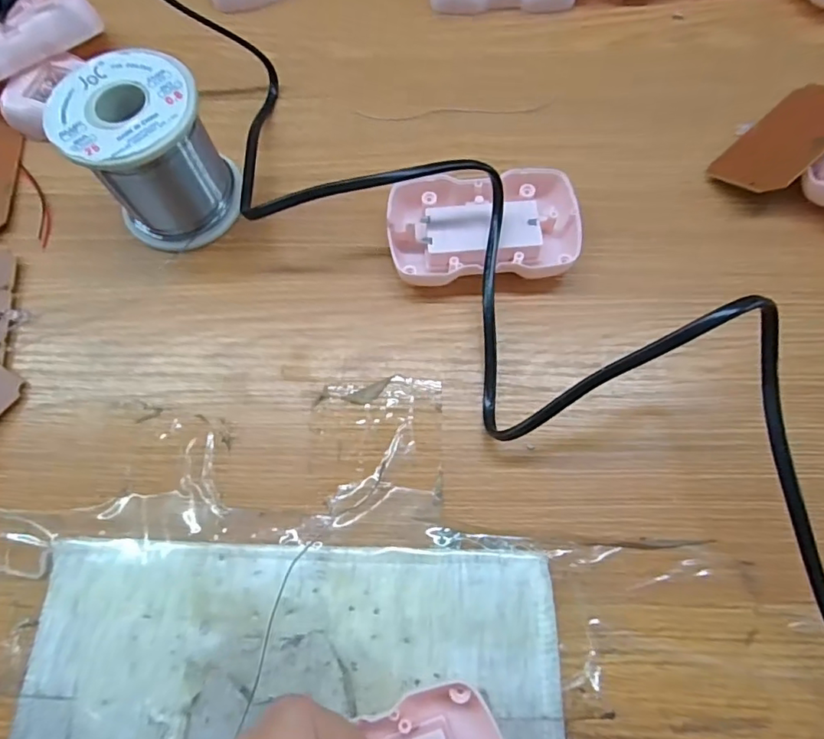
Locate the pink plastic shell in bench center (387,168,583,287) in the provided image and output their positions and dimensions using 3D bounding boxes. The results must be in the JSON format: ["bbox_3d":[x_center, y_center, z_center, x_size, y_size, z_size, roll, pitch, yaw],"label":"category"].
[{"bbox_3d":[0.035,-0.067,0.255,0.090,0.020,0.054,-6,70,0],"label":"pink plastic shell in bench center"}]

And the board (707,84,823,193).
[{"bbox_3d":[0.186,-0.116,0.261,0.072,0.004,0.038,-42,50,-4],"label":"board"}]

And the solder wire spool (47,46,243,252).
[{"bbox_3d":[-0.119,-0.099,0.247,0.058,0.066,0.060,-1,70,2],"label":"solder wire spool"}]

